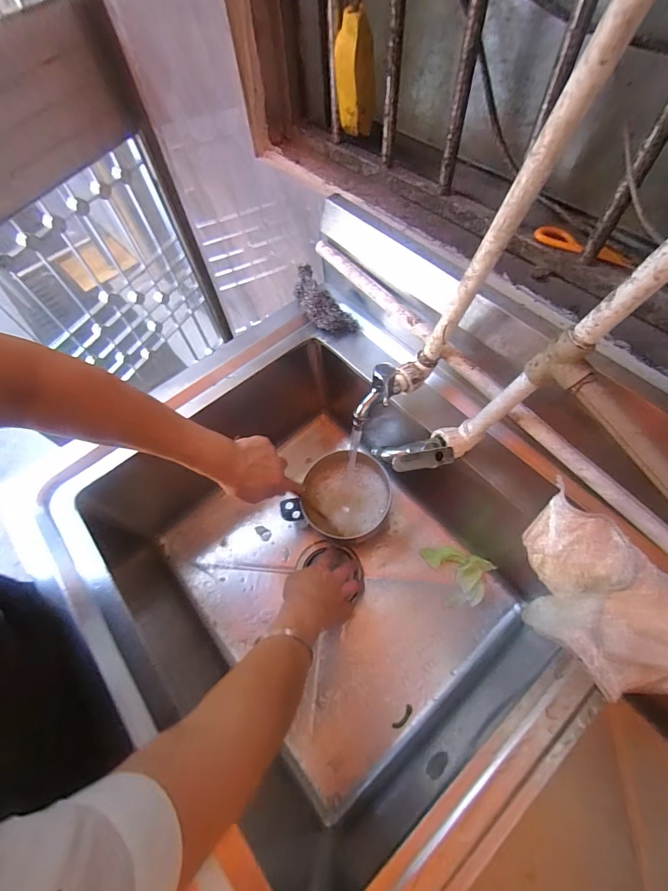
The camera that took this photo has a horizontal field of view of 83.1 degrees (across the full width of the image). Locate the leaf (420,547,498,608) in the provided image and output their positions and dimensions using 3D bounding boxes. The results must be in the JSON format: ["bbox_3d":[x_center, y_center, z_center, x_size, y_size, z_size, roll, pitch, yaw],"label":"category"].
[{"bbox_3d":[0.189,0.209,0.605,0.109,0.025,0.081,25,66,15],"label":"leaf"}]

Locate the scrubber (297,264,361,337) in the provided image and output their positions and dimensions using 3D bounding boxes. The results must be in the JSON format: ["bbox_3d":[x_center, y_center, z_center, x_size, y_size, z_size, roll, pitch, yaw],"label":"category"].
[{"bbox_3d":[-0.024,-0.222,0.579,0.057,0.034,0.133,-32,77,-13],"label":"scrubber"}]

